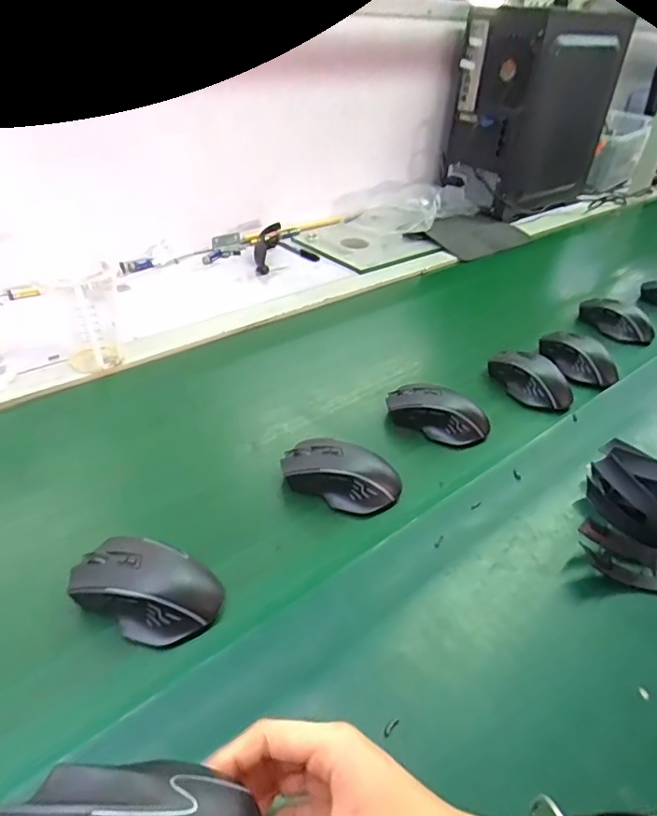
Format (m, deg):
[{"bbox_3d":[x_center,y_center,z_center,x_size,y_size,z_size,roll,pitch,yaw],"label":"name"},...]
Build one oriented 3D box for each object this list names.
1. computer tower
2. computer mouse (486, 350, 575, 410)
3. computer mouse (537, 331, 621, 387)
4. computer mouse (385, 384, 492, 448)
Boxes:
[{"bbox_3d":[0.468,-0.654,1.217,0.356,0.363,0.191,-21,44,-30],"label":"computer tower"},{"bbox_3d":[0.259,-0.039,0.691,0.062,0.034,0.102,-13,40,-22],"label":"computer mouse"},{"bbox_3d":[0.336,-0.071,0.738,0.052,0.041,0.112,-19,43,-28],"label":"computer mouse"},{"bbox_3d":[0.123,0.003,0.620,0.114,0.038,0.060,27,43,27],"label":"computer mouse"}]

